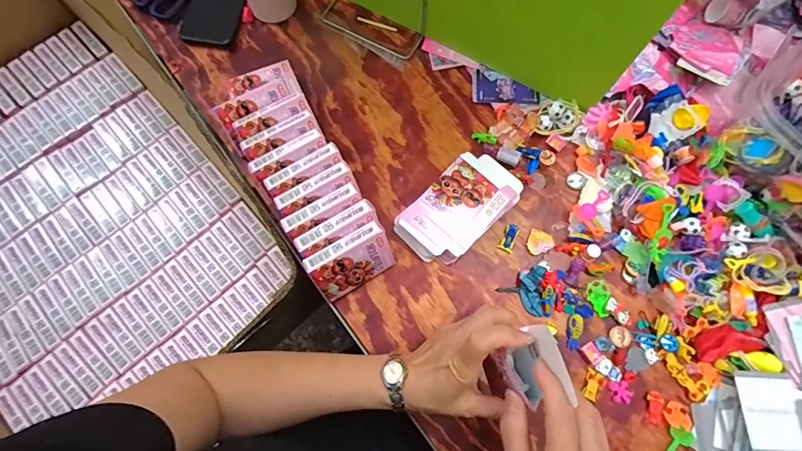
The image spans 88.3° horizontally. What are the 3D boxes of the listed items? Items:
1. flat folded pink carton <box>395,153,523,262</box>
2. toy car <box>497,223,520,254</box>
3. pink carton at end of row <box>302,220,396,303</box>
[{"bbox_3d":[0.073,-0.022,0.515,0.153,0.026,0.088,-43,78,-11],"label":"flat folded pink carton"},{"bbox_3d":[0.135,0.015,0.515,0.018,0.008,0.037,23,75,7],"label":"toy car"},{"bbox_3d":[-0.053,0.044,0.472,0.093,0.069,0.019,-31,44,-8],"label":"pink carton at end of row"}]

